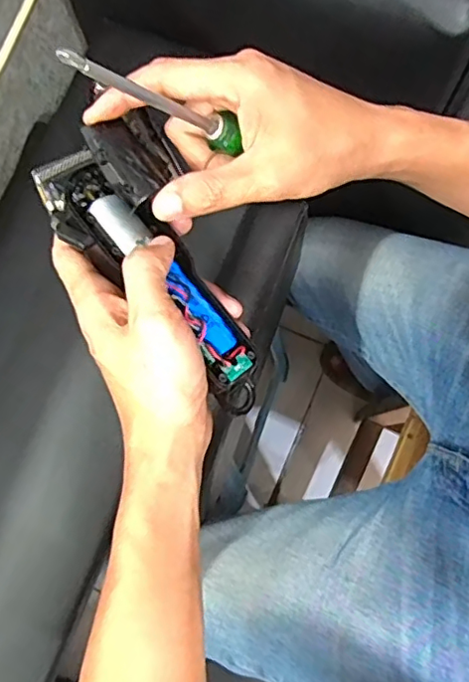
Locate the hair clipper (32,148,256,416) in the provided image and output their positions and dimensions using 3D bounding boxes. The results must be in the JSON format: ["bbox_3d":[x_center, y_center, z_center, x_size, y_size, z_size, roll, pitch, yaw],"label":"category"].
[{"bbox_3d":[-0.044,-0.038,0.331,0.044,0.029,0.178,-43,89,-11],"label":"hair clipper"}]

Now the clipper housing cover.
[{"bbox_3d":[-0.055,-0.104,0.325,0.043,0.022,0.049,-33,77,-9],"label":"clipper housing cover"}]

